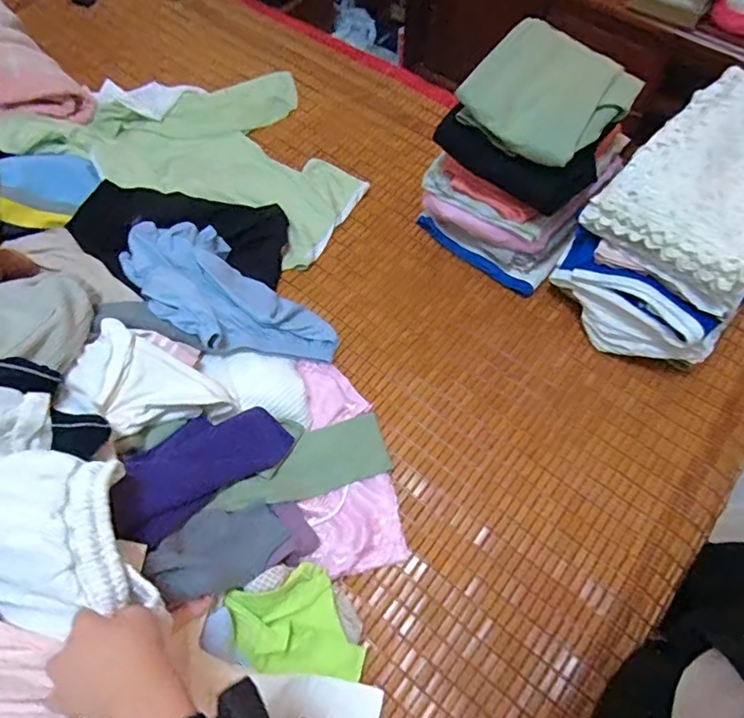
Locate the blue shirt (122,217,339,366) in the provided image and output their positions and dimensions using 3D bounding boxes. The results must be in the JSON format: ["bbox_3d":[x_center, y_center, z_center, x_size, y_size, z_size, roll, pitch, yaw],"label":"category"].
[{"bbox_3d":[-0.246,-0.101,0.865,0.378,0.135,0.189,35,69,16],"label":"blue shirt"}]

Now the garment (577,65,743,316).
[{"bbox_3d":[0.517,-0.261,0.794,0.239,0.090,0.336,40,71,17],"label":"garment"}]

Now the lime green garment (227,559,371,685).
[{"bbox_3d":[-0.098,0.354,0.683,0.138,0.040,0.147,-13,71,-28],"label":"lime green garment"}]

